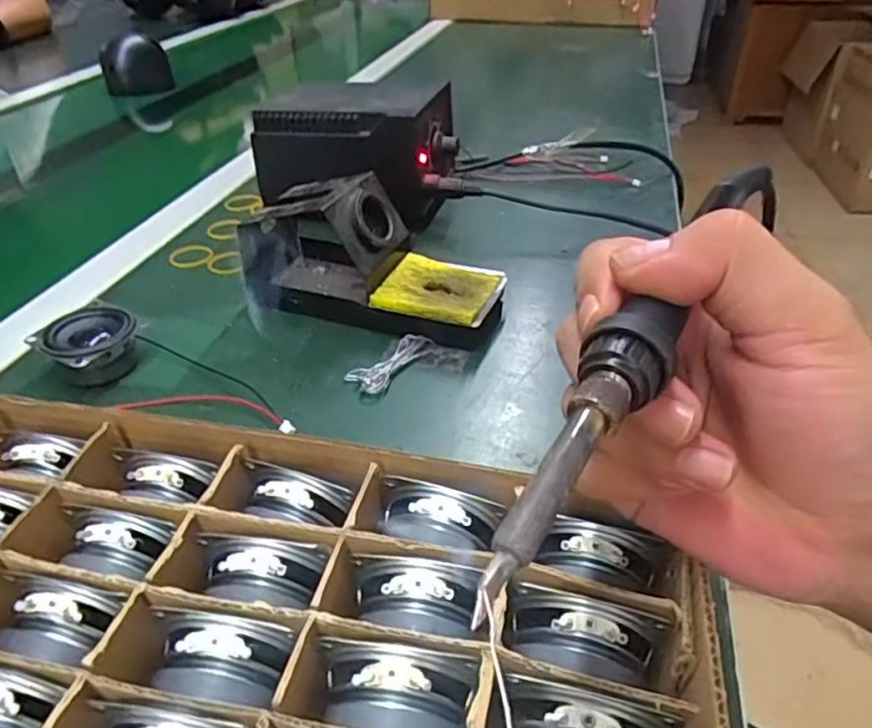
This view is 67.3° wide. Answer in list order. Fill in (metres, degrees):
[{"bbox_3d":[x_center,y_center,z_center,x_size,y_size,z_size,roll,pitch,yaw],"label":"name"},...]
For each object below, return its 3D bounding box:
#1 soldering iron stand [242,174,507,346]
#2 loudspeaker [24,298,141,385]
[{"bbox_3d":[-0.041,-0.070,0.420,0.164,0.078,0.075,12,38,17],"label":"soldering iron stand"},{"bbox_3d":[-0.198,-0.010,0.377,0.047,0.026,0.049,-1,36,0],"label":"loudspeaker"}]

